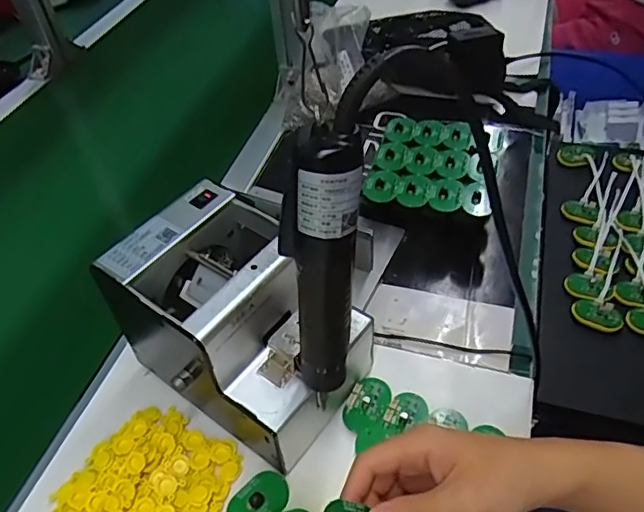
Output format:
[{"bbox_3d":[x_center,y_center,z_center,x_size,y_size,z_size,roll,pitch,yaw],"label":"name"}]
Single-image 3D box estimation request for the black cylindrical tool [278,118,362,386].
[{"bbox_3d":[0.003,0.014,0.345,0.042,0.187,0.036,7,46,14],"label":"black cylindrical tool"}]

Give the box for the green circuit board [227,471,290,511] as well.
[{"bbox_3d":[-0.051,0.190,0.439,0.052,0.006,0.029,-32,54,-24],"label":"green circuit board"}]

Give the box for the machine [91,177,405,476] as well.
[{"bbox_3d":[-0.068,0.054,0.474,0.180,0.140,0.122,29,54,24],"label":"machine"}]

